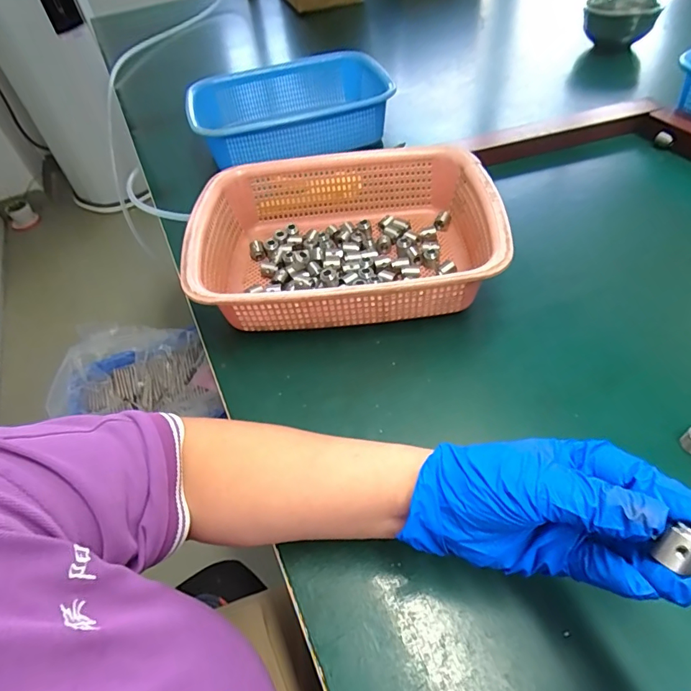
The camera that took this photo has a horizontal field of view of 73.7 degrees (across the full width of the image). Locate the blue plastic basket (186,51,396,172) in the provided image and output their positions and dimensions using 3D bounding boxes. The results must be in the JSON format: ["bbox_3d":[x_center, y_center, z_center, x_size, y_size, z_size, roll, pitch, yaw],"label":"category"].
[{"bbox_3d":[-0.080,-0.356,0.704,0.290,0.084,0.245,-14,49,-7],"label":"blue plastic basket"}]

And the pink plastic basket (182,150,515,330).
[{"bbox_3d":[-0.001,-0.105,0.467,0.290,0.074,0.218,-4,49,2],"label":"pink plastic basket"}]

